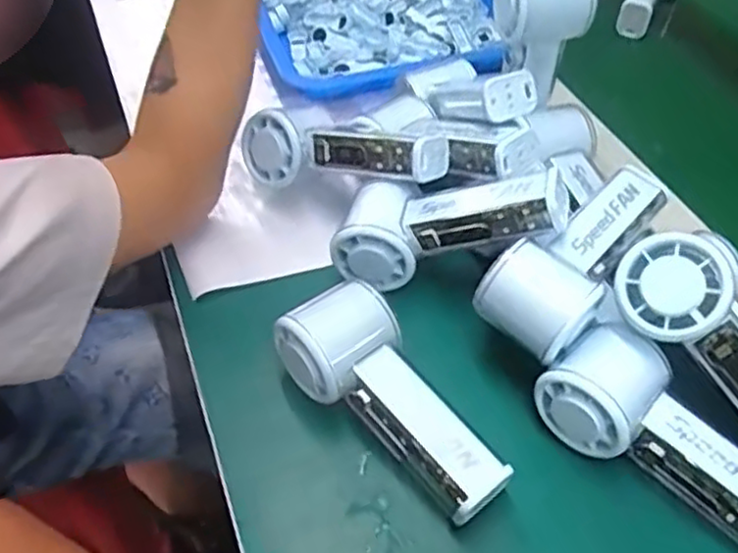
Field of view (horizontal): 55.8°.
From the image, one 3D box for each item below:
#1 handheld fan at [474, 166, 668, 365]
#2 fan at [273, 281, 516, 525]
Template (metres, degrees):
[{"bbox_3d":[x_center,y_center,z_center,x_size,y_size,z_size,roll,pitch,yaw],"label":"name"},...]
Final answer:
[{"bbox_3d":[0.130,-0.012,0.446,0.062,0.058,0.152,29,54,22],"label":"handheld fan"},{"bbox_3d":[0.017,0.071,0.405,0.067,0.050,0.151,-34,57,-27],"label":"fan"}]

